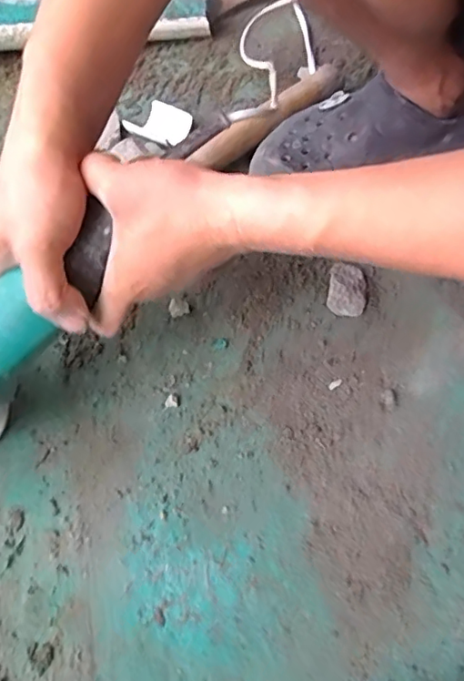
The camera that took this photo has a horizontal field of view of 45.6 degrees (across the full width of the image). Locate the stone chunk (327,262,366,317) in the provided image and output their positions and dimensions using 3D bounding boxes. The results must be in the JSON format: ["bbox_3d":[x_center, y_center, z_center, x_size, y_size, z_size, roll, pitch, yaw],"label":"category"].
[{"bbox_3d":[0.098,-0.042,0.475,0.031,0.019,0.045,8,61,6],"label":"stone chunk"}]

